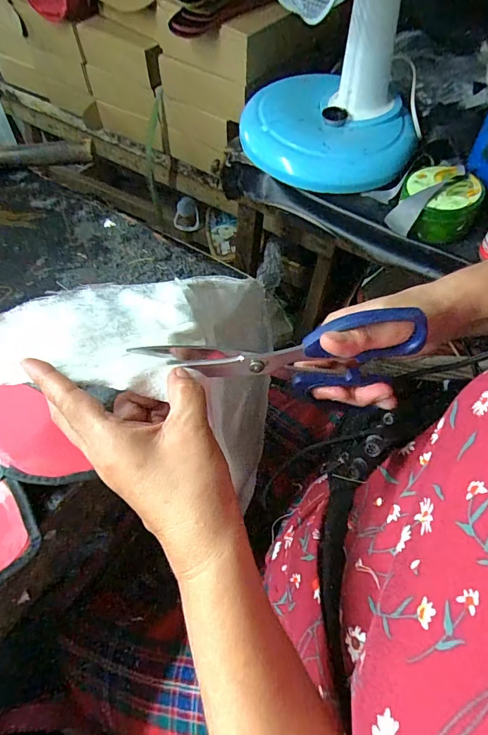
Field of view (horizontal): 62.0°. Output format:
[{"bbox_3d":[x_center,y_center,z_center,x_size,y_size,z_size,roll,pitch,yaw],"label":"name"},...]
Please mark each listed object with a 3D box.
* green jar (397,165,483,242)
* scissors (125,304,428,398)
[{"bbox_3d":[0.267,-0.226,0.576,0.095,0.081,0.090,1,57,-1],"label":"green jar"},{"bbox_3d":[0.024,-0.005,0.272,0.178,0.059,0.019,-4,57,3],"label":"scissors"}]

